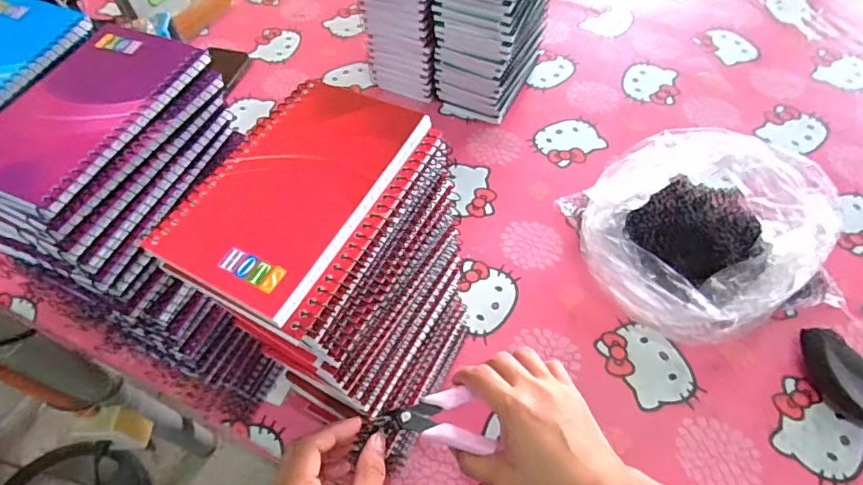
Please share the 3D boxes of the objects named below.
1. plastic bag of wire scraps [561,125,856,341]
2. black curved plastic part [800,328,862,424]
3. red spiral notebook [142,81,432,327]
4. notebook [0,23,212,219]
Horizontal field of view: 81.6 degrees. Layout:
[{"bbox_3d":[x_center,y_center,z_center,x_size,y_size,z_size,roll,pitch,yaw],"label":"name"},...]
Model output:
[{"bbox_3d":[0.257,-0.005,0.486,0.200,0.112,0.186,-19,58,-9],"label":"plastic bag of wire scraps"},{"bbox_3d":[0.381,0.123,0.447,0.103,0.026,0.070,36,66,23],"label":"black curved plastic part"},{"bbox_3d":[-0.067,-0.032,0.251,0.080,0.007,0.136,24,61,17],"label":"red spiral notebook"},{"bbox_3d":[-0.206,-0.079,0.290,0.091,0.011,0.131,20,60,15],"label":"notebook"}]

